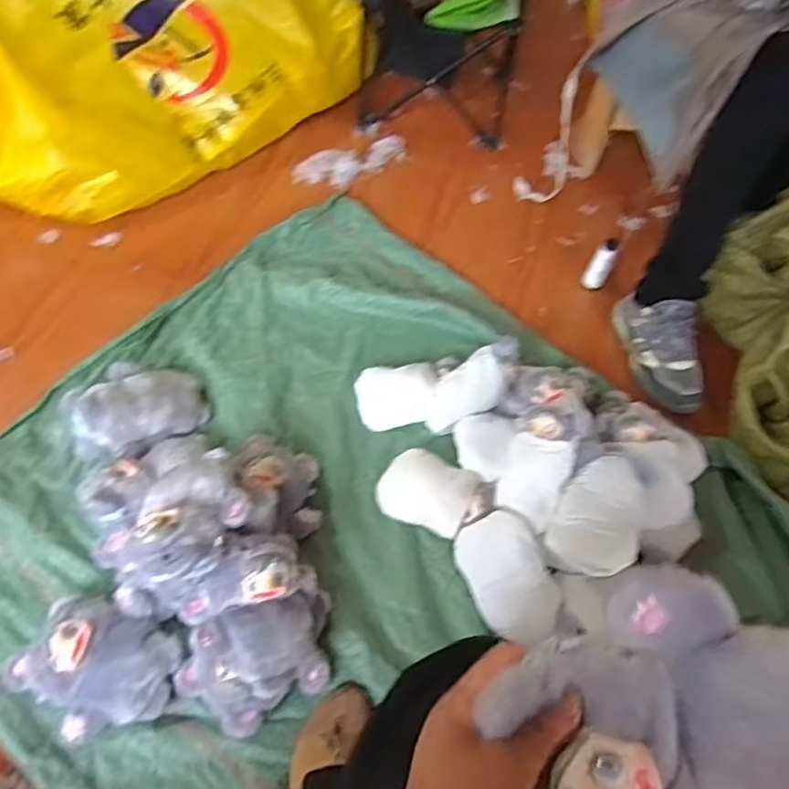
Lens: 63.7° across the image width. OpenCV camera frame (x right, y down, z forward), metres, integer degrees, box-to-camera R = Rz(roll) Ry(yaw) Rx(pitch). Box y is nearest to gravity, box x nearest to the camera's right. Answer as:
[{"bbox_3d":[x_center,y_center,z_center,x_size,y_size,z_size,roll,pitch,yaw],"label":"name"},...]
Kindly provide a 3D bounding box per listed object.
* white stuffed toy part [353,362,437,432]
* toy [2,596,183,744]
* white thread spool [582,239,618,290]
[{"bbox_3d":[0.006,0.004,1.057,0.129,0.045,0.093,-9,58,-10],"label":"white stuffed toy part"},{"bbox_3d":[-0.372,0.341,0.795,0.195,0.057,0.152,21,58,9],"label":"toy"},{"bbox_3d":[0.398,-0.252,1.223,0.038,0.101,0.033,16,57,6],"label":"white thread spool"}]

